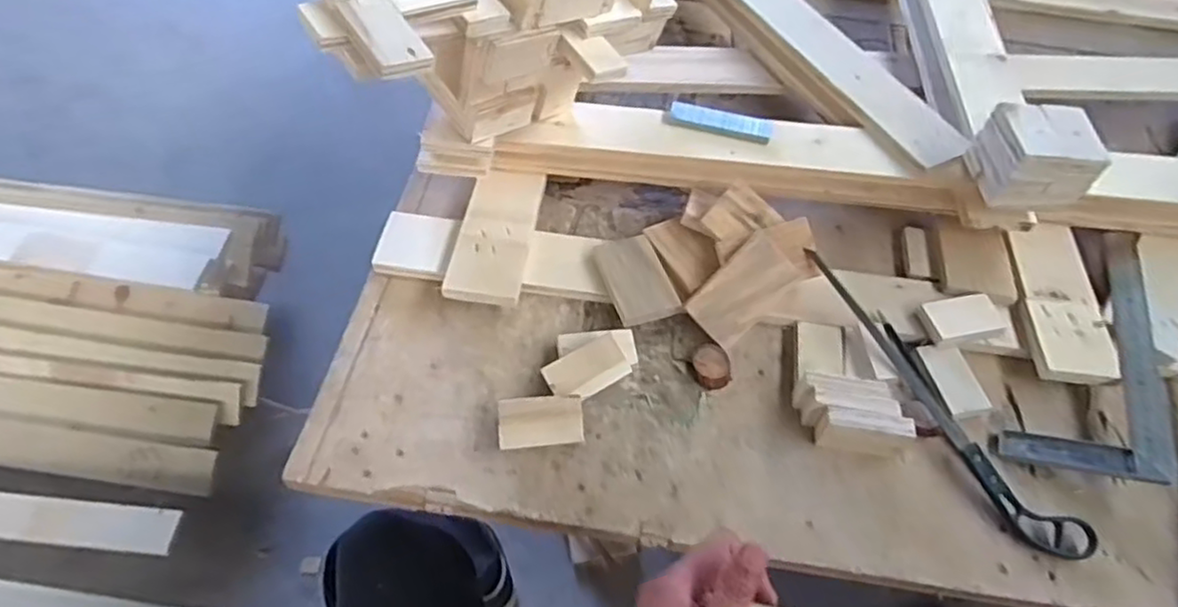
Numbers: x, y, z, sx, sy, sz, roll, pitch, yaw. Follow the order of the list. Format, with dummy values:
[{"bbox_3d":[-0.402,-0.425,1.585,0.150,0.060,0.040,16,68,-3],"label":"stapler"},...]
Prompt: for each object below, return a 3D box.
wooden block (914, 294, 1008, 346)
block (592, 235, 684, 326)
[{"bbox_3d":[0.359,0.014,0.673,0.080,0.010,0.048,-11,57,-11],"label":"wooden block"},{"bbox_3d":[0.047,-0.024,0.685,0.060,0.009,0.094,-16,65,-12],"label":"block"}]

